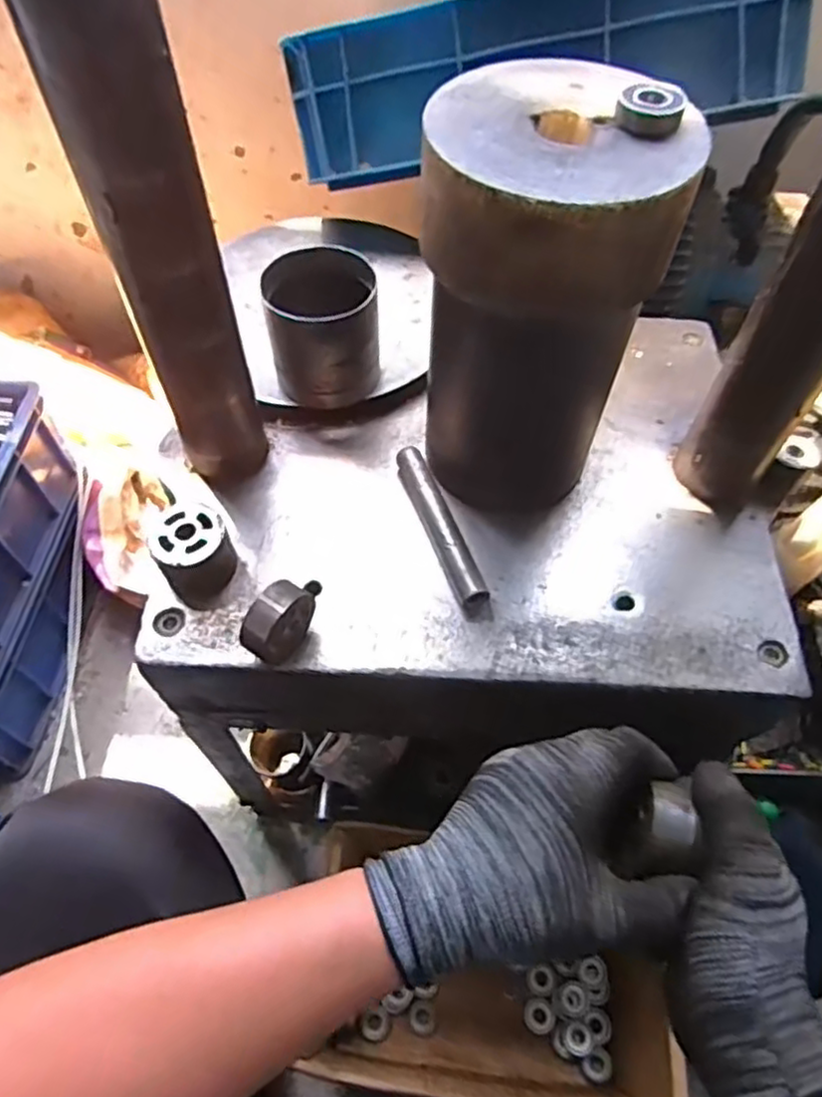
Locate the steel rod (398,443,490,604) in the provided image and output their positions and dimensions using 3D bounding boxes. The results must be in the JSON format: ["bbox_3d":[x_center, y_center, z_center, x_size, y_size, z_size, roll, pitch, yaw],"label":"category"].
[{"bbox_3d":[0.021,-0.018,0.512,0.021,0.022,0.143,-17,59,-11],"label":"steel rod"}]

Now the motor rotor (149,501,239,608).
[{"bbox_3d":[-0.151,0.003,0.477,0.051,0.050,0.052,-26,61,-17],"label":"motor rotor"}]

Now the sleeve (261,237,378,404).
[{"bbox_3d":[-0.070,-0.179,0.546,0.085,0.083,0.090,-9,58,-7],"label":"sleeve"}]

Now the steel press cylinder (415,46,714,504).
[{"bbox_3d":[0.079,-0.147,0.454,0.141,0.261,0.131,11,57,6],"label":"steel press cylinder"}]

